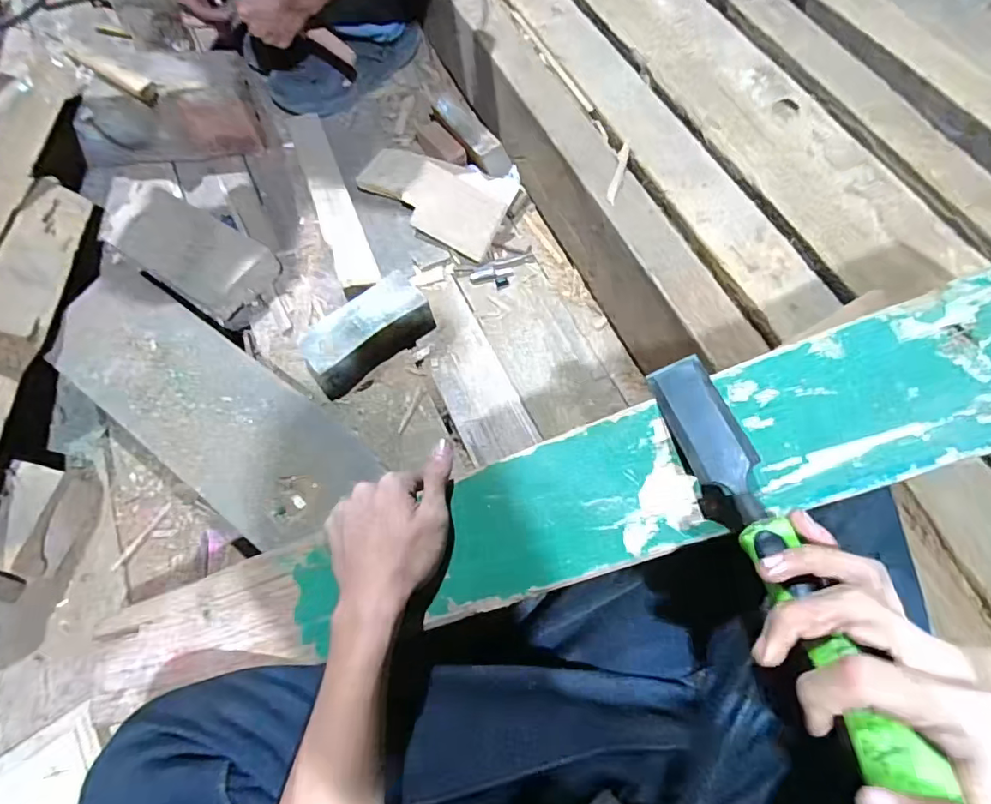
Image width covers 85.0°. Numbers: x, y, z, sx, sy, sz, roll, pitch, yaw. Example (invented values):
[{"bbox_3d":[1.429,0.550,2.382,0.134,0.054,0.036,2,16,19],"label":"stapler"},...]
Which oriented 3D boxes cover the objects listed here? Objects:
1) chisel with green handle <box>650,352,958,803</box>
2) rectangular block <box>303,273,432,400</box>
[{"bbox_3d":[0.143,0.067,0.295,0.038,0.032,0.246,-9,44,-1],"label":"chisel with green handle"},{"bbox_3d":[-0.162,-0.087,0.681,0.088,0.047,0.173,40,77,19],"label":"rectangular block"}]

